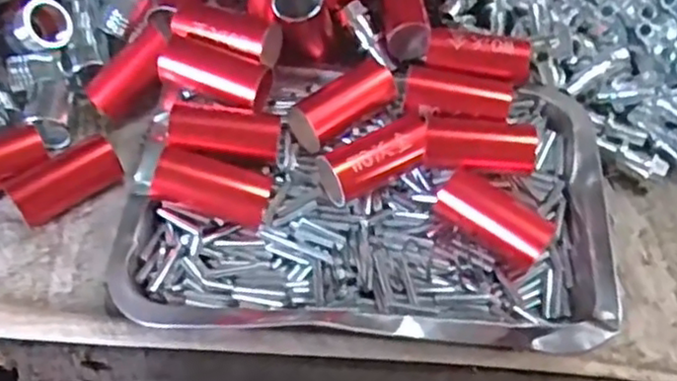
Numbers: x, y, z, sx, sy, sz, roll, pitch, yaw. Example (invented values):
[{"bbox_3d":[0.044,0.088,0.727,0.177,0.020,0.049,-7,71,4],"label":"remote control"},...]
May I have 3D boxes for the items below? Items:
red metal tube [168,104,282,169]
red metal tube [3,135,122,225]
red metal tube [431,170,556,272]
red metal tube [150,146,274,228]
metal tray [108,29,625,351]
[{"bbox_3d":[-0.063,-0.027,0.382,0.060,0.032,0.025,2,57,-1],"label":"red metal tube"},{"bbox_3d":[-0.153,-0.006,0.387,0.058,0.023,0.027,-31,63,-20],"label":"red metal tube"},{"bbox_3d":[0.083,0.016,0.368,0.061,0.031,0.025,35,62,19],"label":"red metal tube"},{"bbox_3d":[-0.067,-0.001,0.367,0.058,0.033,0.027,11,57,5],"label":"red metal tube"},{"bbox_3d":[0.020,-0.007,0.377,0.249,0.034,0.178,4,57,0],"label":"metal tray"}]

